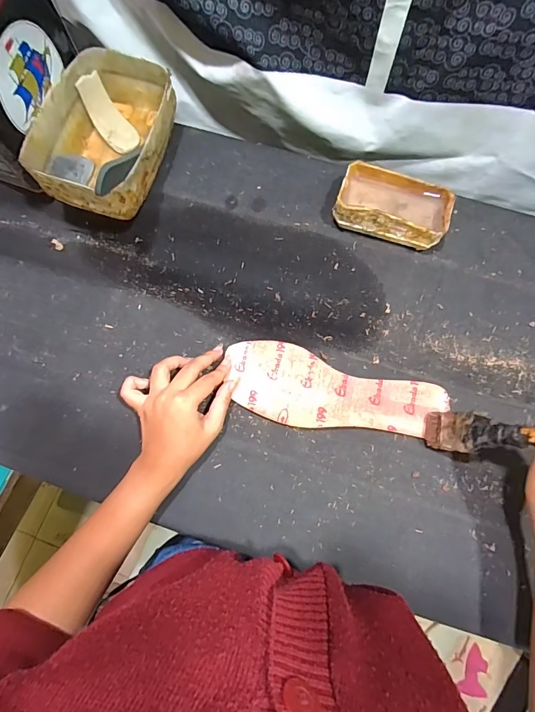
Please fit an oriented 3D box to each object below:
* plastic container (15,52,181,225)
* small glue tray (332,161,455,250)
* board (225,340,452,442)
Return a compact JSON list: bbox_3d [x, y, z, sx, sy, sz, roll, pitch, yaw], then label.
[{"bbox_3d":[-0.183,-0.252,0.447,0.125,0.076,0.189,14,77,3],"label":"plastic container"},{"bbox_3d":[0.143,-0.171,0.449,0.126,0.043,0.073,18,77,4],"label":"small glue tray"},{"bbox_3d":[0.071,0.040,0.413,0.228,0.006,0.081,13,76,3],"label":"board"}]

